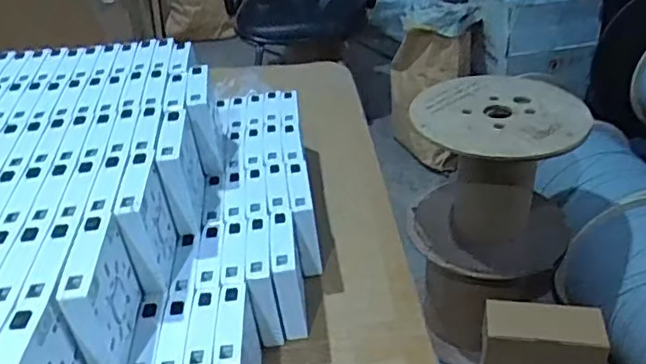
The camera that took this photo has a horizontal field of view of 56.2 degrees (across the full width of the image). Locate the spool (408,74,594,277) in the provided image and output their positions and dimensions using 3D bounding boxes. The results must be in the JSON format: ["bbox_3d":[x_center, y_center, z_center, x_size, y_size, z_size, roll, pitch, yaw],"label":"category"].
[{"bbox_3d":[0.369,-0.019,1.311,0.330,0.342,0.320,3,34,10],"label":"spool"}]

